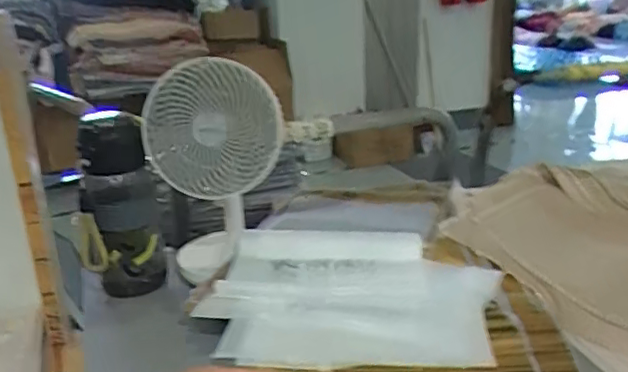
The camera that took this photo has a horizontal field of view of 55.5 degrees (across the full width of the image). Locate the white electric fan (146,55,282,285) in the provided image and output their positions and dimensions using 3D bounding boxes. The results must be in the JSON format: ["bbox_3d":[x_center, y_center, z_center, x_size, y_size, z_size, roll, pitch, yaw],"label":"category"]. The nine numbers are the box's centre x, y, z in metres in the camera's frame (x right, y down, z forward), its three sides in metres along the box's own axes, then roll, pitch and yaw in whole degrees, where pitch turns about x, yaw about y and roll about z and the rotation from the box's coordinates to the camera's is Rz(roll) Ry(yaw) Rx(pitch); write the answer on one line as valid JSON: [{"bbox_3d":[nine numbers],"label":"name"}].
[{"bbox_3d":[-0.118,-0.014,0.719,0.147,0.273,0.129,-7,21,-11],"label":"white electric fan"}]

